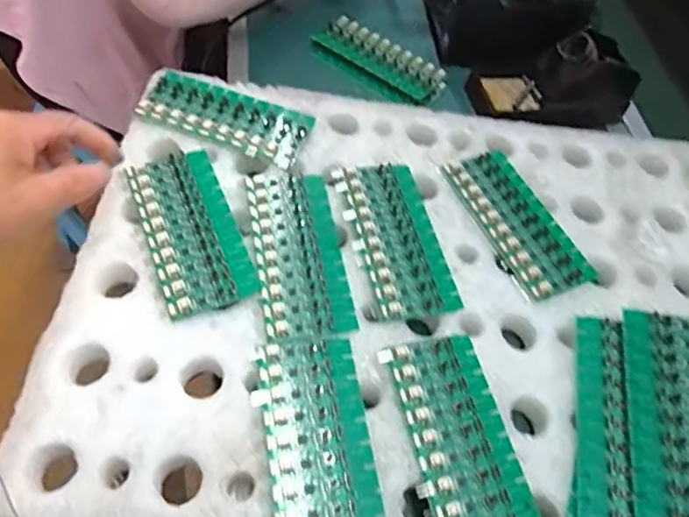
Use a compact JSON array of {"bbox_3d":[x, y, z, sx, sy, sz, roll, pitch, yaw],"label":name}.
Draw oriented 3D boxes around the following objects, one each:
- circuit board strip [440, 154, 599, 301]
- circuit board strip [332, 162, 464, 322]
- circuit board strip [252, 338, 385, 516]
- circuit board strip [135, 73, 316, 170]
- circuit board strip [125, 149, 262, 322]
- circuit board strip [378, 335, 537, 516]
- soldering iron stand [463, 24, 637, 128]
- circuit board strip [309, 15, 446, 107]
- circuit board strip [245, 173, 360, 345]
[{"bbox_3d":[0.139,-0.031,0.451,0.065,0.010,0.137,-18,61,-19],"label":"circuit board strip"},{"bbox_3d":[0.038,-0.018,0.421,0.063,0.007,0.136,-8,59,-13],"label":"circuit board strip"},{"bbox_3d":[-0.015,0.112,0.328,0.061,0.006,0.138,-5,58,-11],"label":"circuit board strip"},{"bbox_3d":[-0.098,-0.123,0.470,0.137,0.007,0.064,22,57,6],"label":"circuit board strip"},{"bbox_3d":[-0.111,-0.023,0.404,0.061,0.010,0.137,-17,61,-18],"label":"circuit board strip"},{"bbox_3d":[0.071,0.112,0.340,0.062,0.007,0.135,-8,59,-13],"label":"circuit board strip"},{"bbox_3d":[0.208,-0.173,0.556,0.161,0.080,0.091,0,57,-9],"label":"soldering iron stand"},{"bbox_3d":[0.035,-0.206,0.583,0.141,0.012,0.065,33,59,13],"label":"circuit board strip"},{"bbox_3d":[-0.033,-0.006,0.406,0.061,0.013,0.142,-6,58,-12],"label":"circuit board strip"}]

